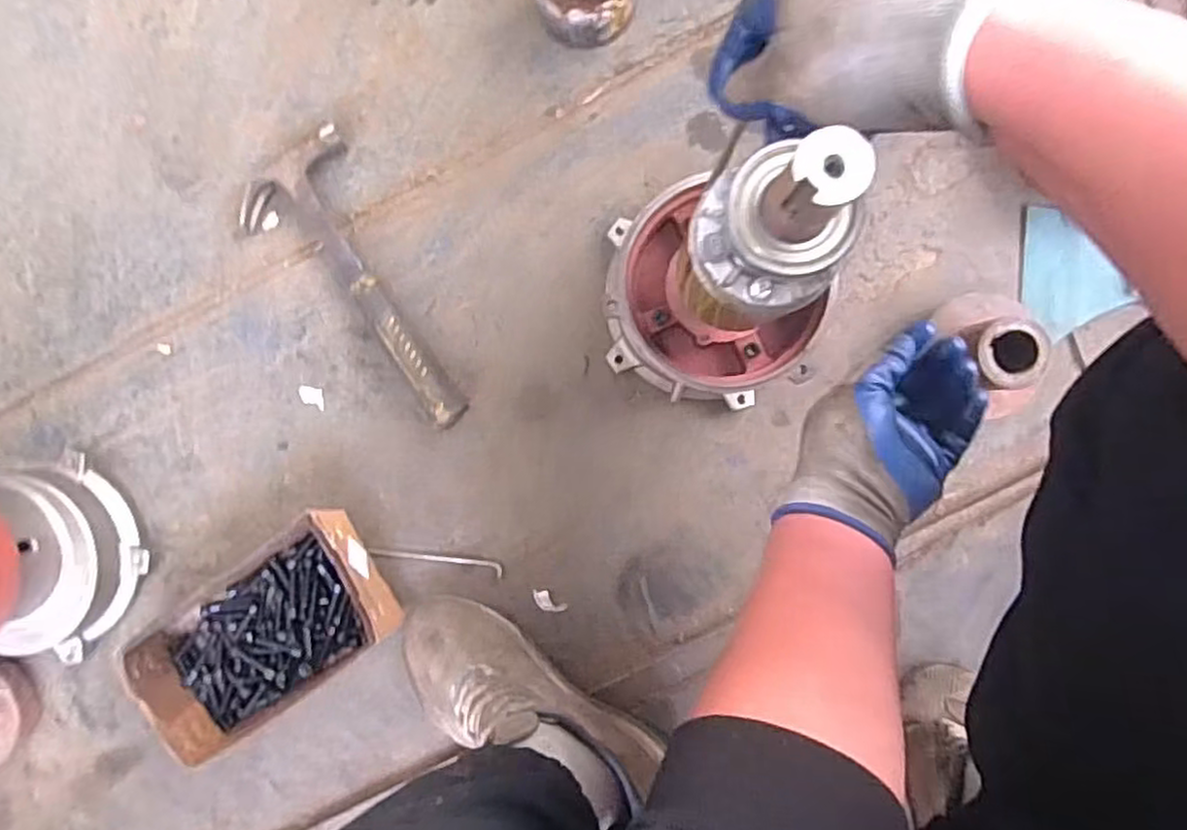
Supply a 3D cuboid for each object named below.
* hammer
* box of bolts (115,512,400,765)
[{"bbox_3d":[-0.246,-0.115,0.690,0.125,0.033,0.312,-27,87,5],"label":"hammer"},{"bbox_3d":[-0.320,0.213,0.680,0.241,0.065,0.140,-34,86,4],"label":"box of bolts"}]

